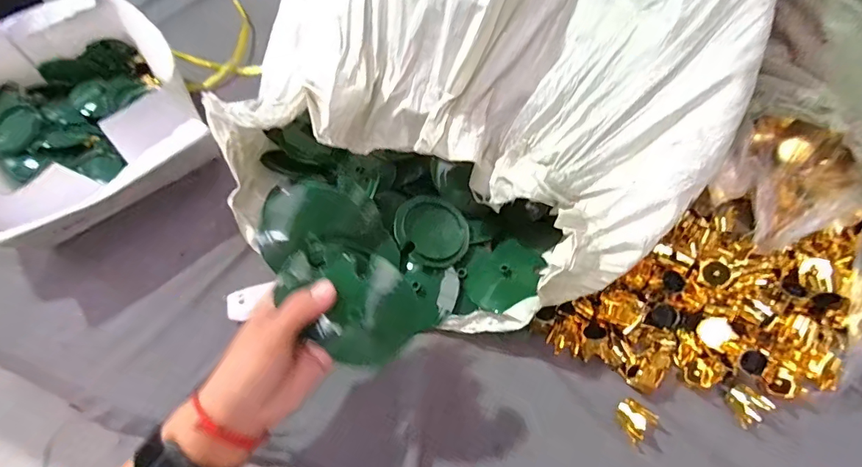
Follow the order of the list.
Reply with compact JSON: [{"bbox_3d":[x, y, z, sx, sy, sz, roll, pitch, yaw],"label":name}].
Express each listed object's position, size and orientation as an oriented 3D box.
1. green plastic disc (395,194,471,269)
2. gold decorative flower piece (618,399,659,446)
[{"bbox_3d":[0.001,-0.003,0.433,0.075,0.006,0.068,33,67,0],"label":"green plastic disc"},{"bbox_3d":[0.161,0.151,0.355,0.027,0.024,0.025,39,68,23],"label":"gold decorative flower piece"}]

